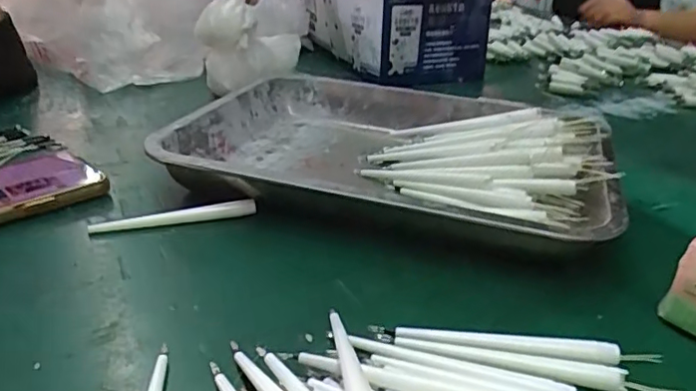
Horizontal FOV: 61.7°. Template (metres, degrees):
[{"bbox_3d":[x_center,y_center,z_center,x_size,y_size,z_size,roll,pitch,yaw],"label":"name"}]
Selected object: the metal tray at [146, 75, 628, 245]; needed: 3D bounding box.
[{"bbox_3d":[0.038,-0.038,0.492,0.340,0.041,0.253,11,27,16],"label":"metal tray"}]

